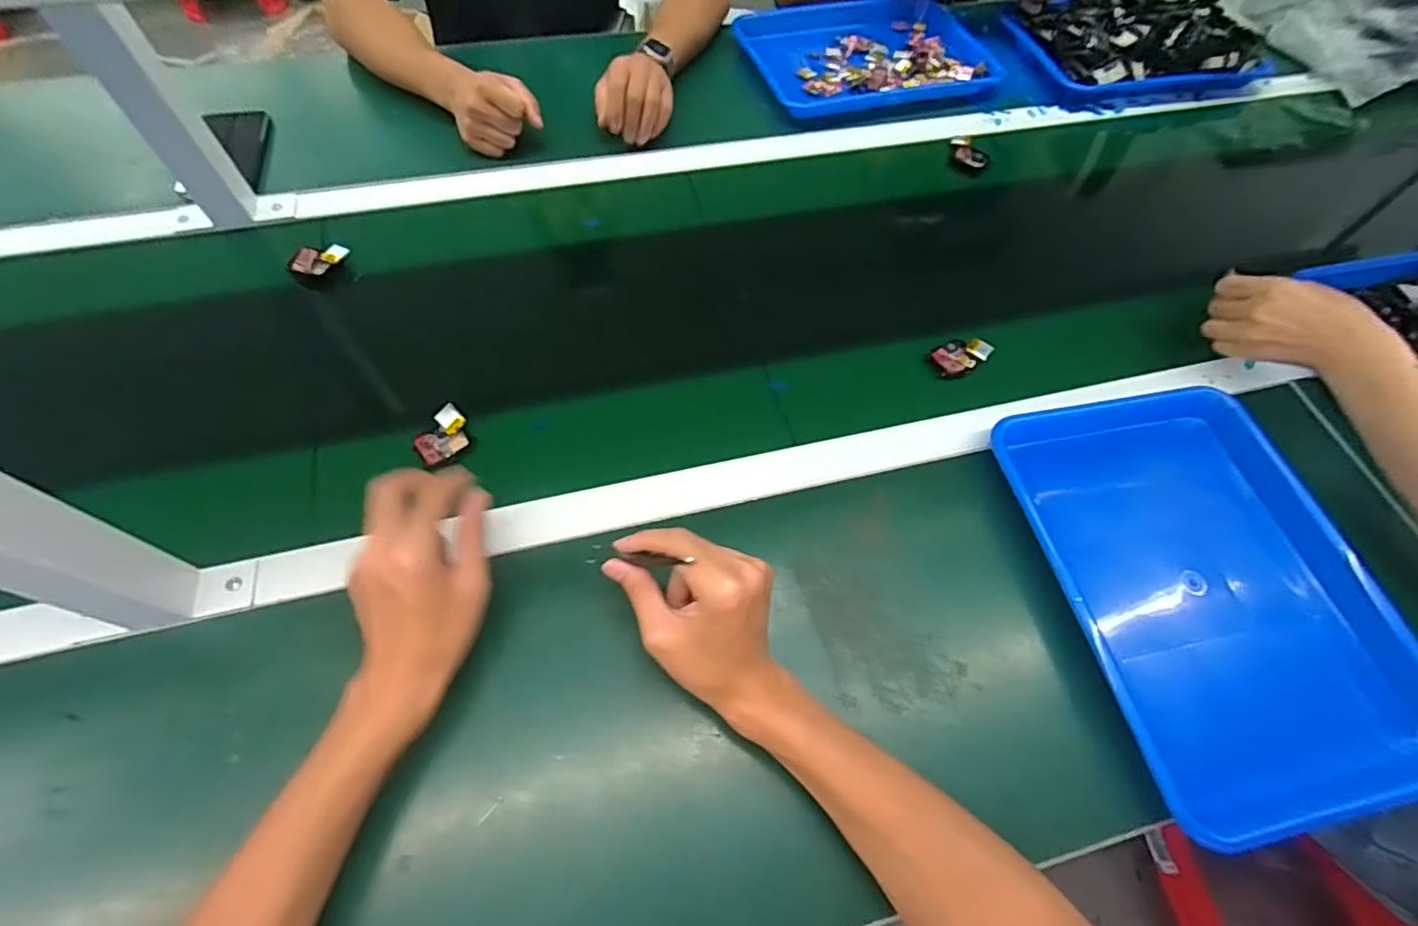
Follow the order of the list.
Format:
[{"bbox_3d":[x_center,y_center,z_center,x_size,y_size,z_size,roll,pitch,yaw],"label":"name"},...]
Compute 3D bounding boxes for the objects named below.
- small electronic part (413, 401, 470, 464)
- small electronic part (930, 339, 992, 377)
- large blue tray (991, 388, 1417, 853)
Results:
[{"bbox_3d":[-0.229,-0.022,0.520,0.035,0.019,0.049,36,64,16],"label":"small electronic part"},{"bbox_3d":[0.250,-0.107,0.594,0.054,0.013,0.036,-26,64,-18],"label":"small electronic part"},{"bbox_3d":[0.398,0.102,0.495,0.248,0.078,0.321,-8,67,-6],"label":"large blue tray"}]

